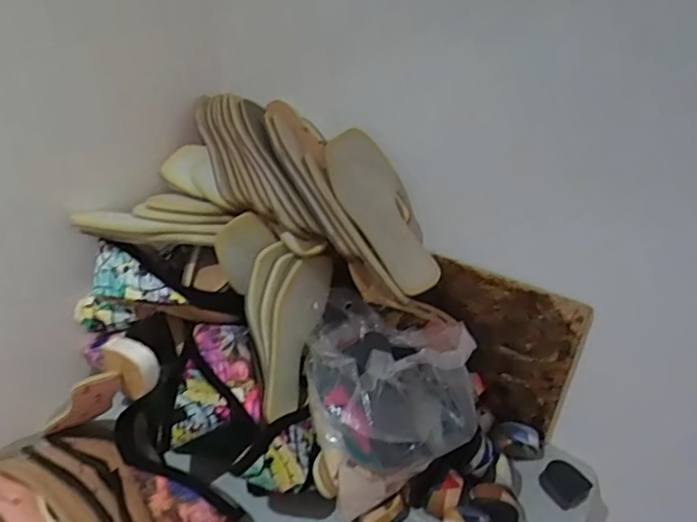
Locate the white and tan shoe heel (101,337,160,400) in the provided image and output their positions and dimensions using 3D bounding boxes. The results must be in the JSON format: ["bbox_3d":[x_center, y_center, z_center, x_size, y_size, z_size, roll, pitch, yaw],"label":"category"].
[{"bbox_3d":[-0.265,0.136,0.666,0.078,0.076,0.025,18,35,25],"label":"white and tan shoe heel"}]

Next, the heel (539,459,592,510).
[{"bbox_3d":[0.299,0.315,0.751,0.052,0.039,0.061,-15,35,-25],"label":"heel"}]

